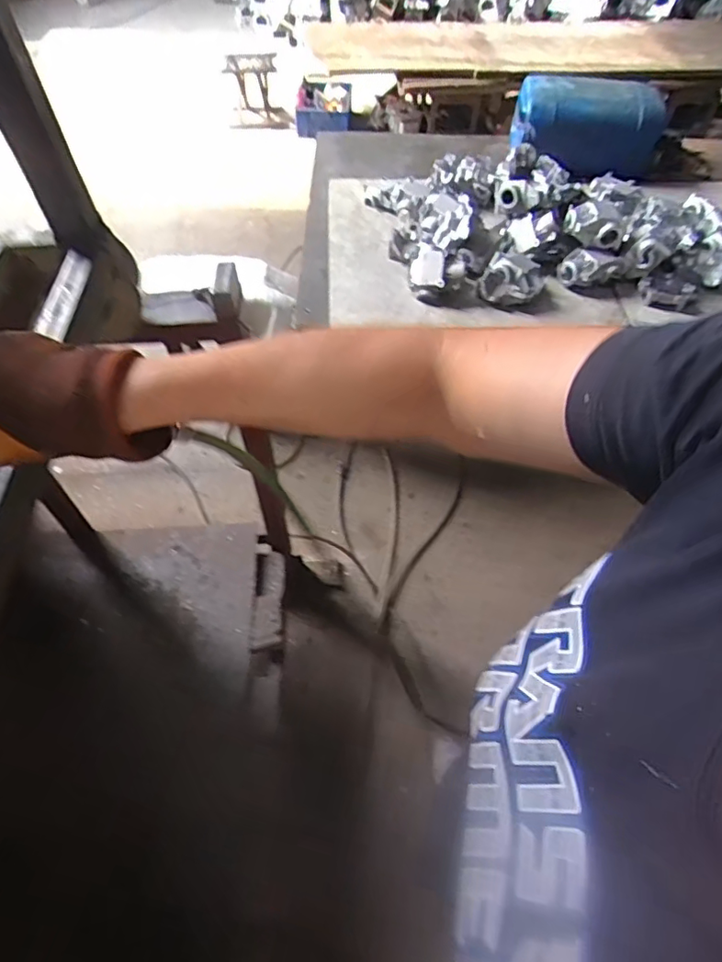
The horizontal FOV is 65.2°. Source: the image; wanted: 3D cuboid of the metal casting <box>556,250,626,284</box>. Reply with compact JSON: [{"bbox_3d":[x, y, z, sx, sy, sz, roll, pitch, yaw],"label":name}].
[{"bbox_3d":[0.641,-0.601,1.577,0.176,0.065,0.076,0,53,14],"label":"metal casting"}]

